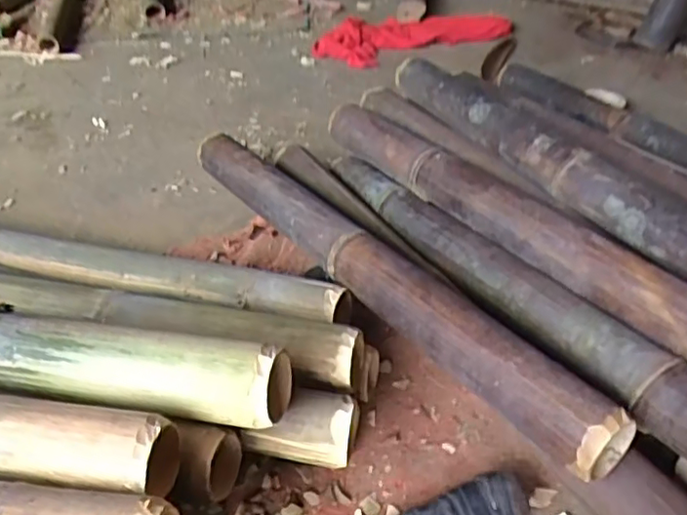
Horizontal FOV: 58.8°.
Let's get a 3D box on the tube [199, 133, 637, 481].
[{"bbox_3d":[0.005,-0.013,0.637,0.067,0.067,0.633,-25,45,-26],"label":"tube"}]

